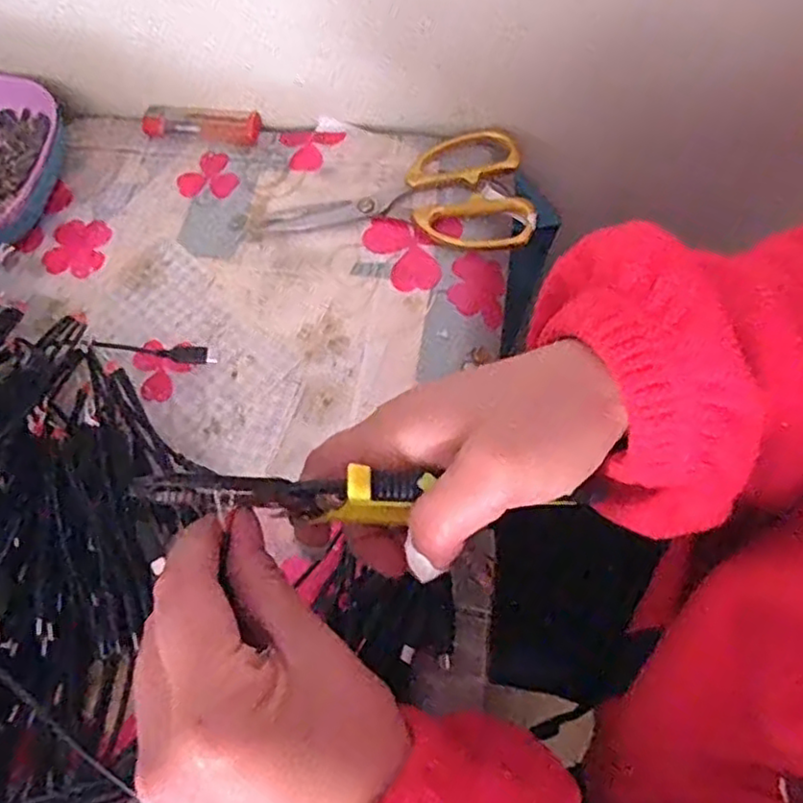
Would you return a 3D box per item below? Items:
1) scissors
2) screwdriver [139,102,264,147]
[{"bbox_3d":[-0.002,-0.139,0.457,0.173,0.022,0.086,-1,67,3],"label":"scissors"},{"bbox_3d":[-0.145,-0.201,0.494,0.085,0.011,0.027,8,68,6],"label":"screwdriver"}]

